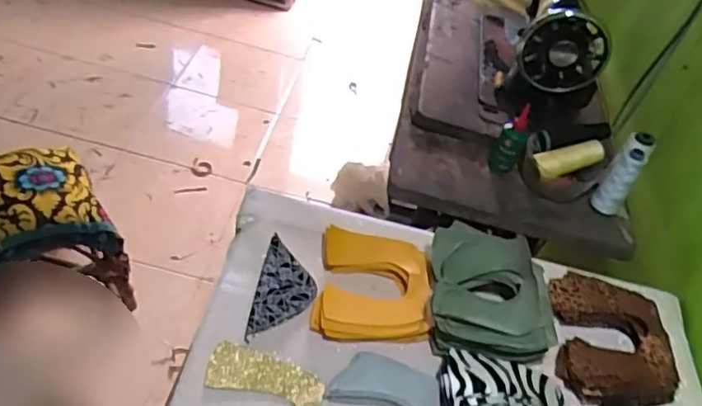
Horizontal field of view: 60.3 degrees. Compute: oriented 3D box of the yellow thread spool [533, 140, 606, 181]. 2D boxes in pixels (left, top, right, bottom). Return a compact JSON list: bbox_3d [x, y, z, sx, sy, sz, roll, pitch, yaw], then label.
[{"bbox_3d":[0.342,-0.070,0.947,0.104,0.037,0.035,-16,44,5],"label":"yellow thread spool"}]

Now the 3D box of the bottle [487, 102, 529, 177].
[{"bbox_3d":[0.255,-0.096,0.967,0.046,0.121,0.043,20,43,7],"label":"bottle"}]

